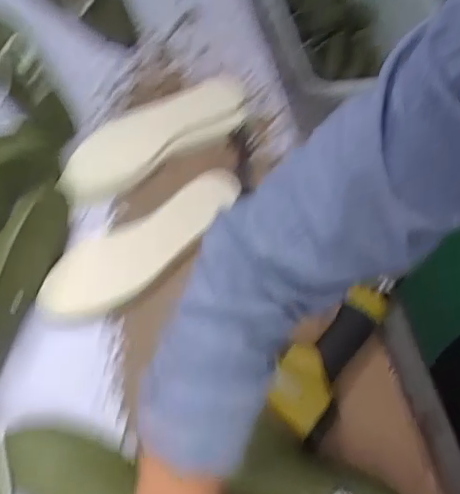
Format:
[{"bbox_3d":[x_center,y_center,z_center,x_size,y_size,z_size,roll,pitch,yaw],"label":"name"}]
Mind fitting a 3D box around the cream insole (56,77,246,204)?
[{"bbox_3d":[-0.089,-0.144,0.701,0.274,0.032,0.069,-34,67,-21],"label":"cream insole"}]

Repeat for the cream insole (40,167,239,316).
[{"bbox_3d":[-0.094,-0.004,0.643,0.259,0.012,0.070,-33,88,-16],"label":"cream insole"}]

